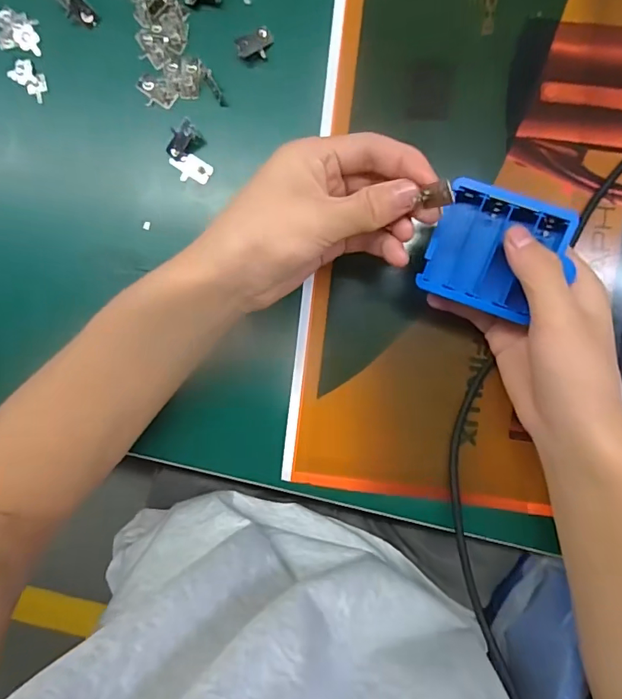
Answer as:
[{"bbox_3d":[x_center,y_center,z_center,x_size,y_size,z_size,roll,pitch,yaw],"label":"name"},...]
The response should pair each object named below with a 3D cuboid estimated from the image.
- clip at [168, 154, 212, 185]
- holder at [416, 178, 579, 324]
[{"bbox_3d":[-0.085,-0.128,0.333,0.029,0.005,0.019,28,94,2],"label":"clip"},{"bbox_3d":[0.104,-0.056,0.266,0.070,0.021,0.063,21,94,22],"label":"holder"}]

